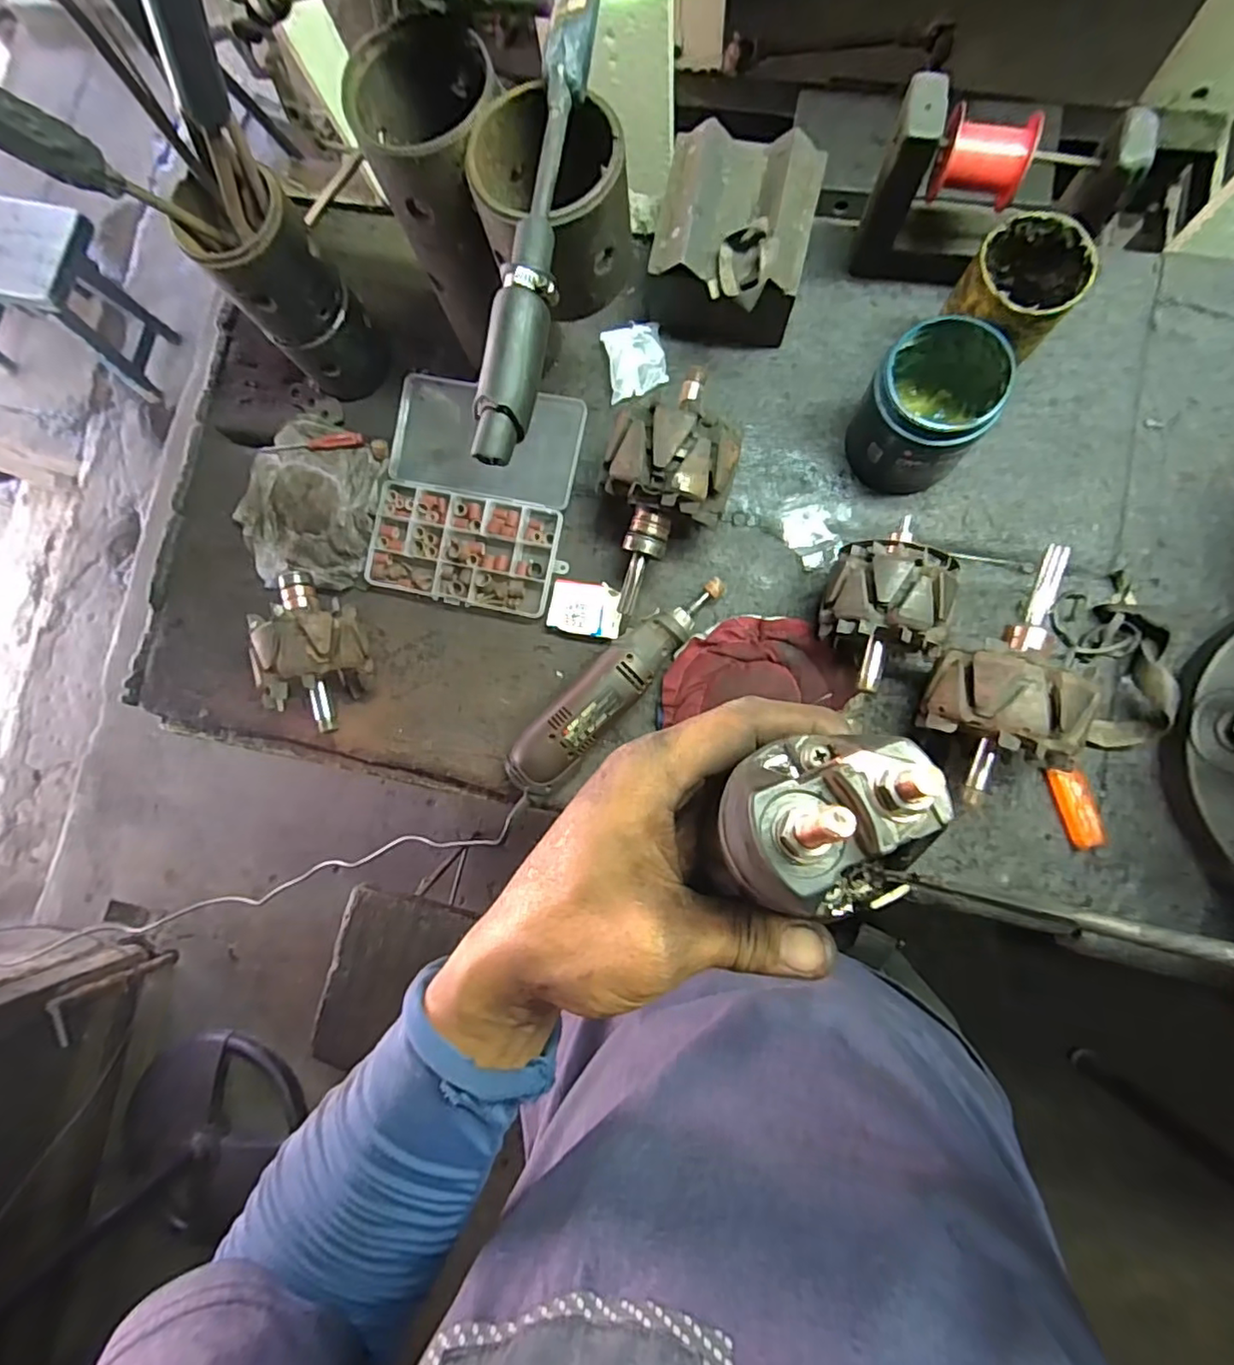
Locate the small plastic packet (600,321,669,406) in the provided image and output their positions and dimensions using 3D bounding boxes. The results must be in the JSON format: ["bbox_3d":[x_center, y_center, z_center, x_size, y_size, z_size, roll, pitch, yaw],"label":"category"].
[{"bbox_3d":[0.017,-0.287,0.547,0.052,0.018,0.059,-11,83,5],"label":"small plastic packet"}]

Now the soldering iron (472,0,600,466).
[{"bbox_3d":[-0.038,-0.244,0.318,0.027,0.029,0.262,11,85,7],"label":"soldering iron"}]

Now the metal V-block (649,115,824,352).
[{"bbox_3d":[0.094,-0.350,0.507,0.117,0.098,0.141,13,85,7],"label":"metal V-block"}]

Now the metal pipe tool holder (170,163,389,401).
[{"bbox_3d":[-0.256,-0.310,0.496,0.076,0.174,0.071,-1,84,6],"label":"metal pipe tool holder"}]

